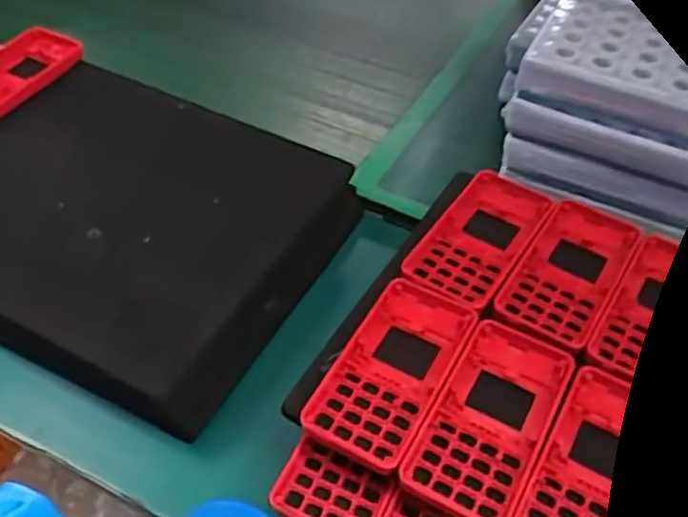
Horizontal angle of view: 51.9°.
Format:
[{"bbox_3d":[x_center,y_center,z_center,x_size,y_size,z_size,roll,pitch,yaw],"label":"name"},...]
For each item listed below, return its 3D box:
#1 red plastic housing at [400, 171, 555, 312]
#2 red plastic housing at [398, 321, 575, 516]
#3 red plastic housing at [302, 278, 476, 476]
[{"bbox_3d":[0.095,-0.014,0.497,0.062,0.013,0.118,28,53,22],"label":"red plastic housing"},{"bbox_3d":[0.086,0.094,0.414,0.064,0.015,0.122,24,52,20],"label":"red plastic housing"},{"bbox_3d":[0.031,0.065,0.432,0.063,0.008,0.124,24,52,20],"label":"red plastic housing"}]

